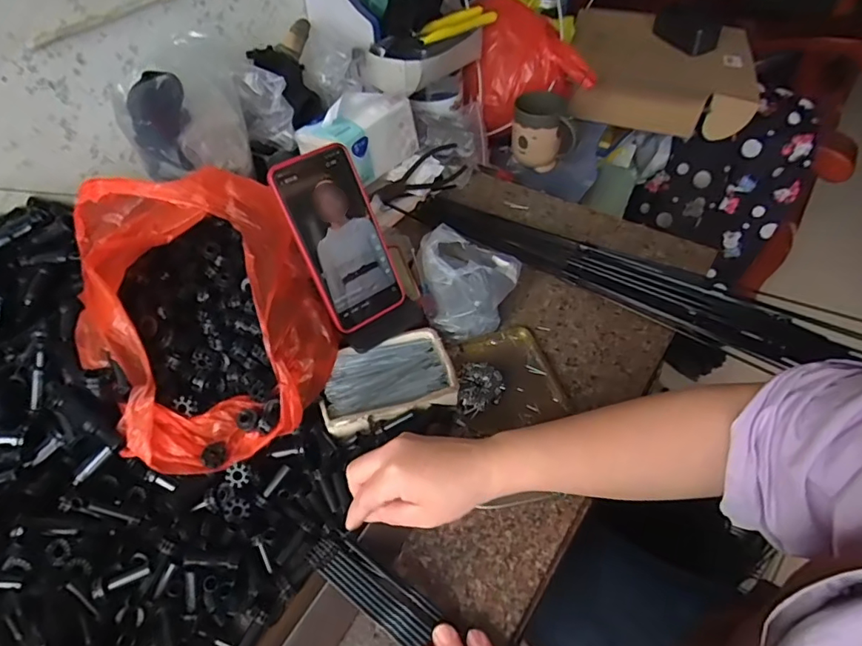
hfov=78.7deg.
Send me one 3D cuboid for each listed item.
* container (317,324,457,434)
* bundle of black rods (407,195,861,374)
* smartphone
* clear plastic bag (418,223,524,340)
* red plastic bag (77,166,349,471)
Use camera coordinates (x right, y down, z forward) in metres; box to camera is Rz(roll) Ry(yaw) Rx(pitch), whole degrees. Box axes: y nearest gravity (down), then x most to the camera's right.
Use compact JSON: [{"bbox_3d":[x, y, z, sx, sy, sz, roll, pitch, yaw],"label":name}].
[{"bbox_3d":[-0.043,0.055,0.509,0.124,0.023,0.088,-14,49,-9],"label":"container"},{"bbox_3d":[0.209,-0.060,0.626,0.506,0.034,0.089,25,54,23],"label":"bundle of black rods"},{"bbox_3d":[-0.082,-0.077,0.488,0.080,0.162,0.012,-33,25,-24],"label":"smartphone"},{"bbox_3d":[0.044,-0.050,0.587,0.103,0.065,0.124,-7,49,-4],"label":"clear plastic bag"},{"bbox_3d":[-0.202,-0.016,0.465,0.199,0.149,0.247,-19,50,-14],"label":"red plastic bag"}]

